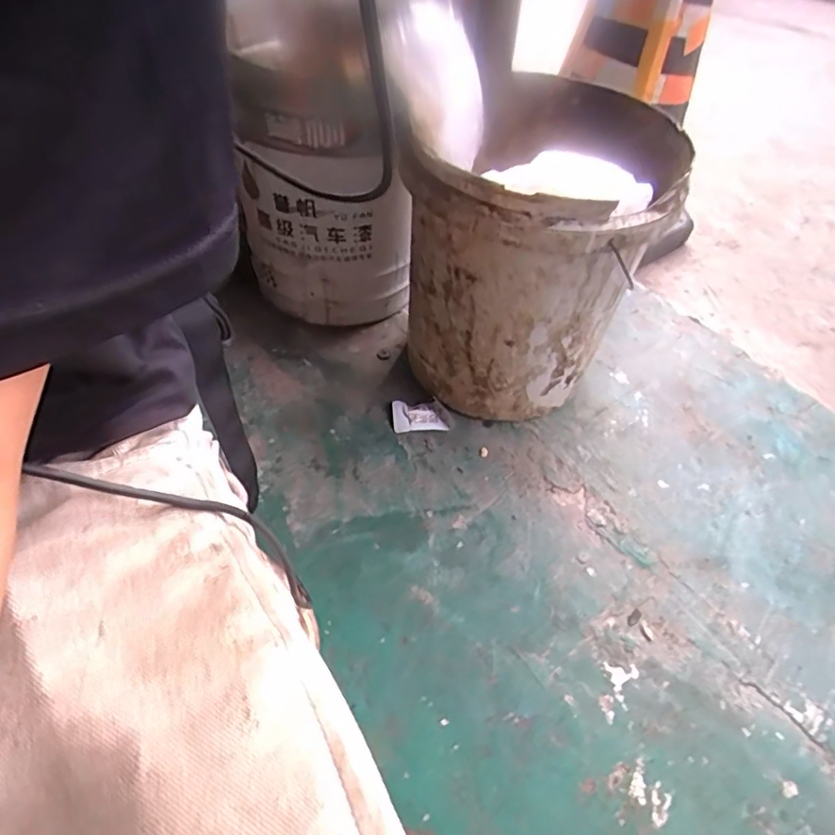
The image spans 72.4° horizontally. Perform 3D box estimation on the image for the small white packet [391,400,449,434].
[{"bbox_3d":[0.002,-0.003,0.737,0.069,0.011,0.045,-3,49,-6],"label":"small white packet"}]

